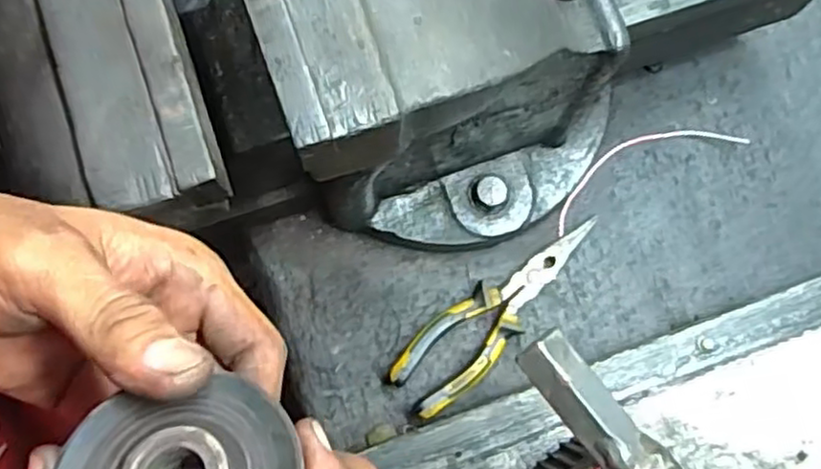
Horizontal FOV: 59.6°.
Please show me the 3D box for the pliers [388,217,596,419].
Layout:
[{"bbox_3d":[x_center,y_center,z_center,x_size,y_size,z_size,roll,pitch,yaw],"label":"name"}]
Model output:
[{"bbox_3d":[0.068,0.058,0.528,0.186,0.019,0.053,-37,82,-7],"label":"pliers"}]

